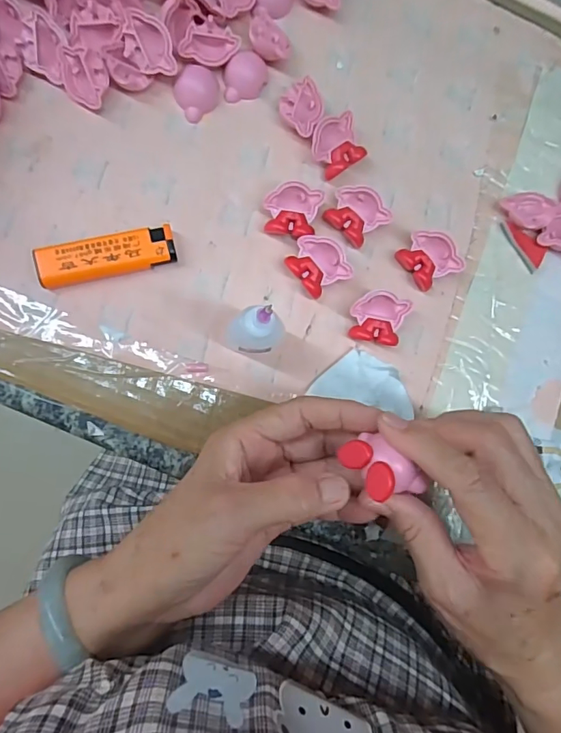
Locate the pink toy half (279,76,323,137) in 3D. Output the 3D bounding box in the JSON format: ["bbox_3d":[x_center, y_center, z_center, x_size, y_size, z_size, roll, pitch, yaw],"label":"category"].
[{"bbox_3d":[0.013,-0.166,0.315,0.026,0.015,0.034,23,83,-5],"label":"pink toy half"}]

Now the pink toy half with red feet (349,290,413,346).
[{"bbox_3d":[0.061,-0.030,0.307,0.033,0.017,0.032,20,83,-5],"label":"pink toy half with red feet"}]

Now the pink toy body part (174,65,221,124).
[{"bbox_3d":[-0.054,-0.175,0.310,0.028,0.009,0.032,2,85,-7],"label":"pink toy body part"}]

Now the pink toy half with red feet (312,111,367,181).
[{"bbox_3d":[0.035,-0.143,0.316,0.034,0.016,0.033,-34,90,-8],"label":"pink toy half with red feet"}]

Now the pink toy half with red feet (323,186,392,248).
[{"bbox_3d":[0.048,-0.097,0.313,0.036,0.017,0.030,38,82,-3],"label":"pink toy half with red feet"}]

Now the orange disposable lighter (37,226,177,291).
[{"bbox_3d":[-0.104,-0.066,0.292,0.080,0.013,0.024,-12,87,-8],"label":"orange disposable lighter"}]

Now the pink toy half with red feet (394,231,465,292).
[{"bbox_3d":[0.095,-0.070,0.315,0.032,0.016,0.035,-33,90,-8],"label":"pink toy half with red feet"}]

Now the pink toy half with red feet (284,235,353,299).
[{"bbox_3d":[0.022,-0.064,0.305,0.031,0.016,0.036,-35,90,-8],"label":"pink toy half with red feet"}]

